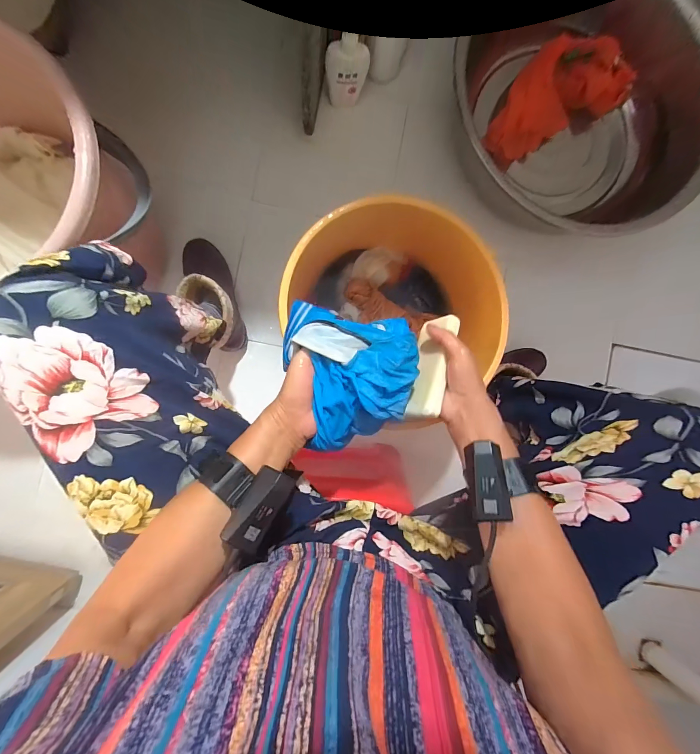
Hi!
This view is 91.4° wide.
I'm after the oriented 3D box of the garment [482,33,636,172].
[{"bbox_3d":[0.443,-0.625,0.766,0.367,0.087,0.172,-29,92,-5],"label":"garment"}]

